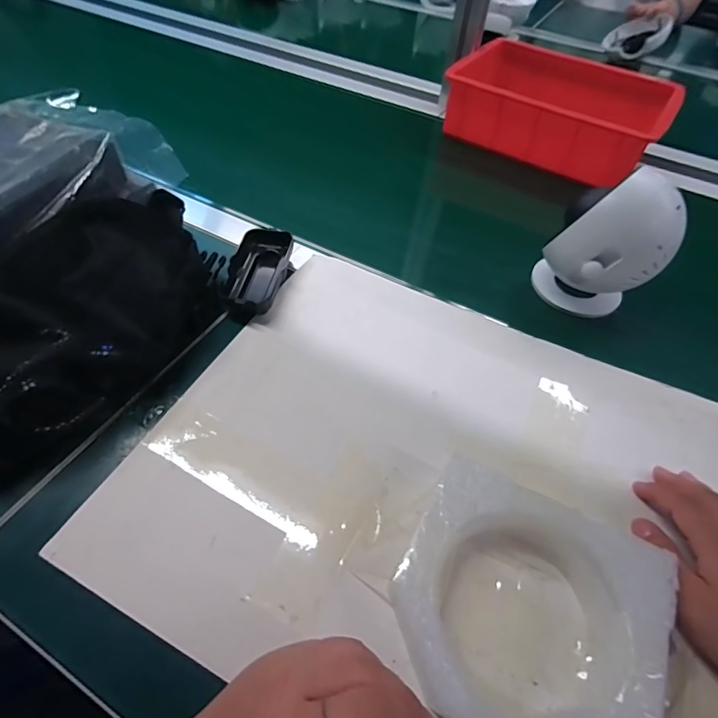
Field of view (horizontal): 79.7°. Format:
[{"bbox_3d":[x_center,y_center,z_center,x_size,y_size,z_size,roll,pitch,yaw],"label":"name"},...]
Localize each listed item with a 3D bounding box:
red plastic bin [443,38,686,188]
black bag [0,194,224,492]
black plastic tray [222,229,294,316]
[{"bbox_3d":[0.285,-0.363,0.623,0.285,0.089,0.168,29,56,15],"label":"red plastic bin"},{"bbox_3d":[-0.229,-0.028,0.344,0.132,0.075,0.298,23,55,11],"label":"black bag"},{"bbox_3d":[-0.100,-0.088,0.433,0.053,0.024,0.112,9,53,1],"label":"black plastic tray"}]

